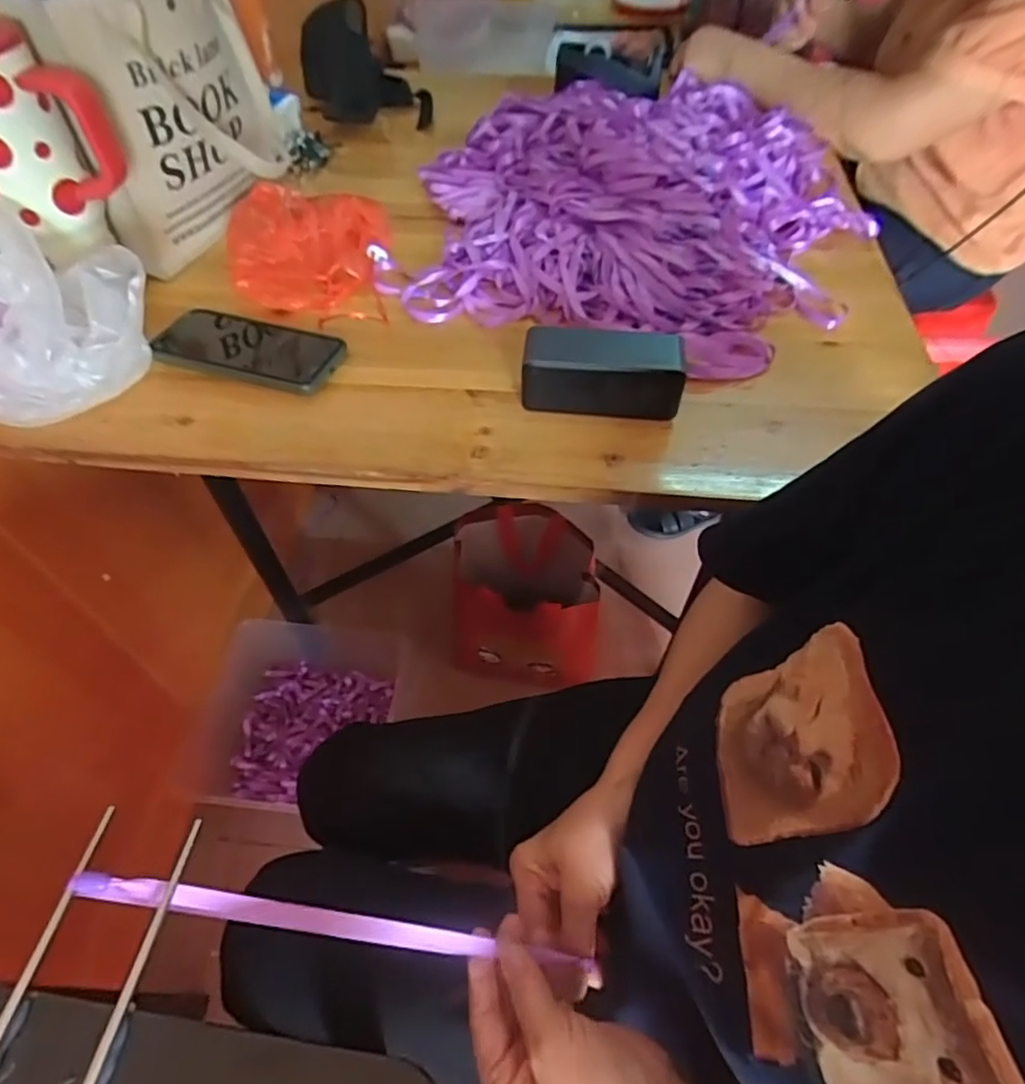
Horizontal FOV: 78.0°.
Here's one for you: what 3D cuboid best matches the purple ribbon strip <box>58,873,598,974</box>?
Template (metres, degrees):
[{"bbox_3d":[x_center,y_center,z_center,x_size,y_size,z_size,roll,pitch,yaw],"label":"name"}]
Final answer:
[{"bbox_3d":[-0.091,0.209,0.346,0.265,0.017,0.011,22,52,-19],"label":"purple ribbon strip"}]

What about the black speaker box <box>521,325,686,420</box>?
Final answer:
[{"bbox_3d":[0.073,-0.138,0.518,0.126,0.056,0.047,5,54,3],"label":"black speaker box"}]

